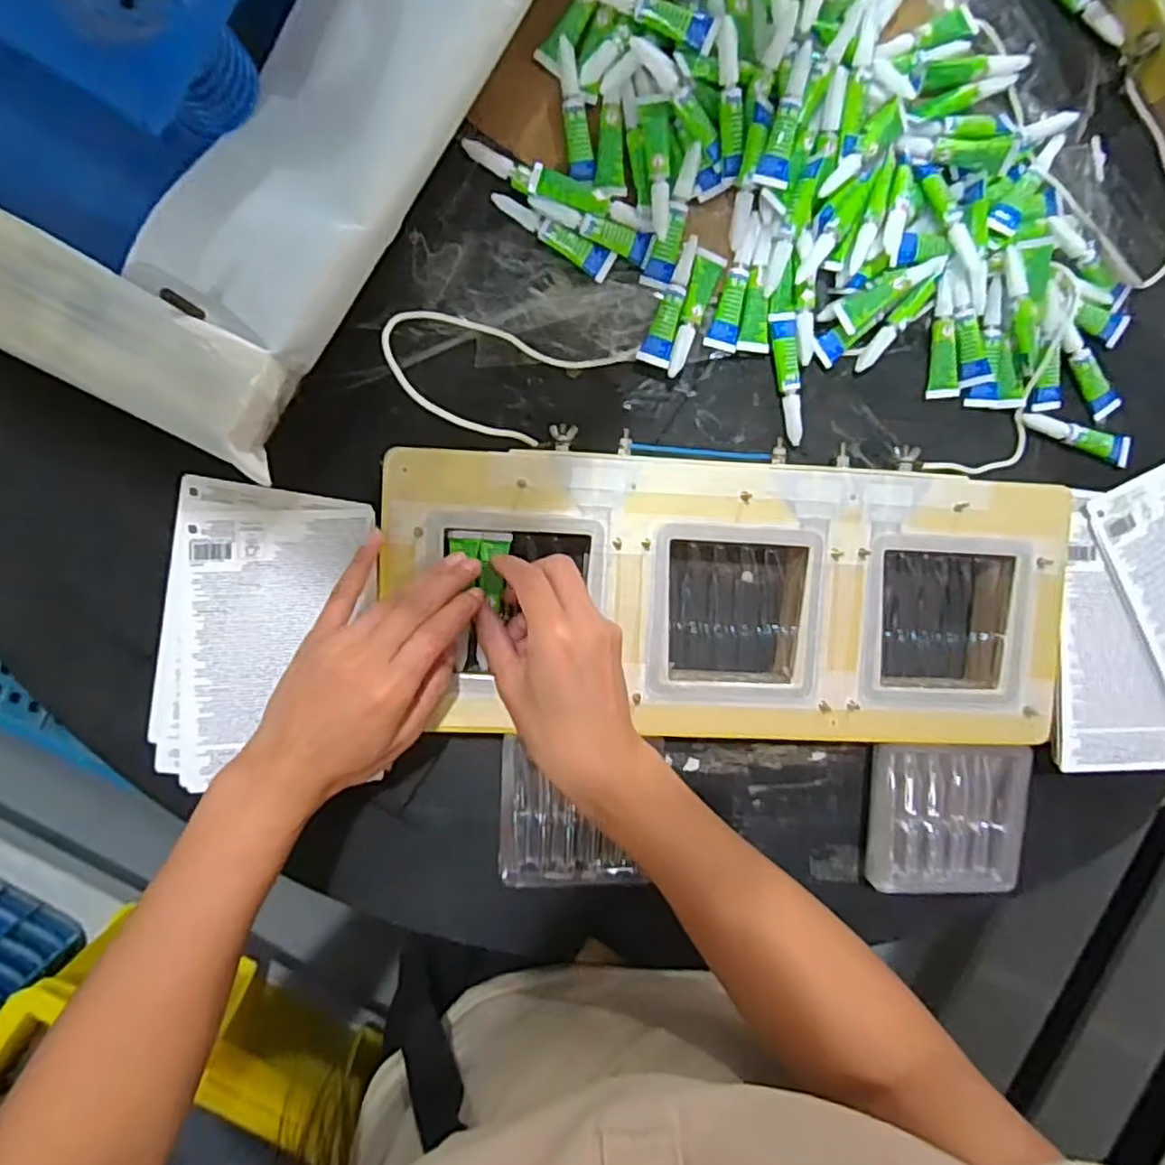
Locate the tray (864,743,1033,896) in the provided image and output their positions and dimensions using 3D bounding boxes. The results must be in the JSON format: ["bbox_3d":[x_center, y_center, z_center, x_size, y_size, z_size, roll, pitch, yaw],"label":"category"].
[{"bbox_3d":[0.246,0.161,0.478,0.101,0.022,0.105,0,93,-5],"label":"tray"}]

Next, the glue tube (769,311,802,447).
[{"bbox_3d":[0.134,-0.131,0.452,0.016,0.008,0.082,-11,94,-5],"label":"glue tube"}]

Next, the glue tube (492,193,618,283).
[{"bbox_3d":[-0.019,-0.214,0.434,0.081,0.010,0.018,26,91,-6],"label":"glue tube"}]

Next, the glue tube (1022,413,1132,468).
[{"bbox_3d":[0.335,-0.097,0.470,0.078,0.007,0.019,15,92,-6],"label":"glue tube"}]

